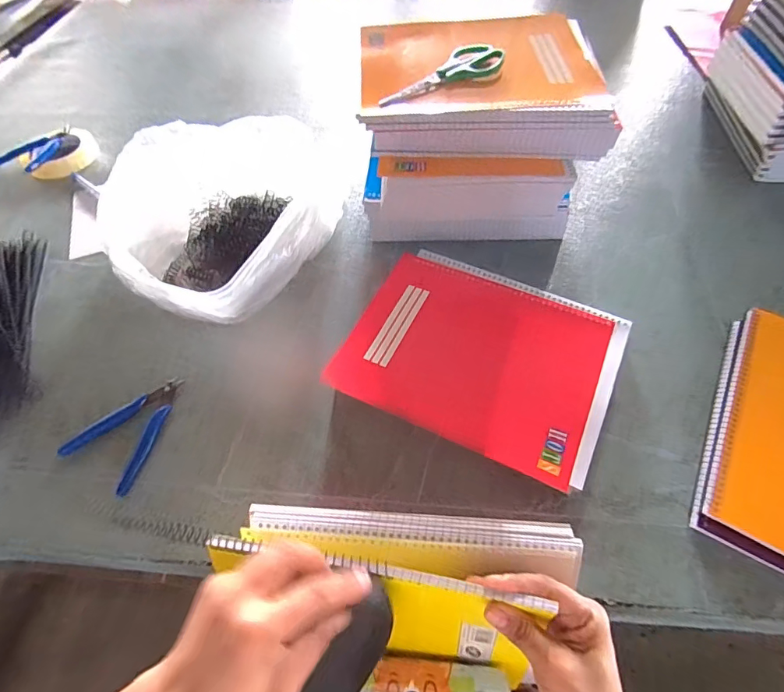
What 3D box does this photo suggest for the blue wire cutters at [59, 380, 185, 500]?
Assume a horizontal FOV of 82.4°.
[{"bbox_3d":[-0.265,0.078,0.445,0.079,0.012,0.116,14,58,13],"label":"blue wire cutters"}]

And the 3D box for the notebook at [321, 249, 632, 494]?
[{"bbox_3d":[0.092,0.003,0.455,0.249,0.015,0.206,23,60,18],"label":"notebook"}]

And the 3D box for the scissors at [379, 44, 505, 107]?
[{"bbox_3d":[0.046,-0.289,0.475,0.150,0.013,0.049,-25,59,-13],"label":"scissors"}]

